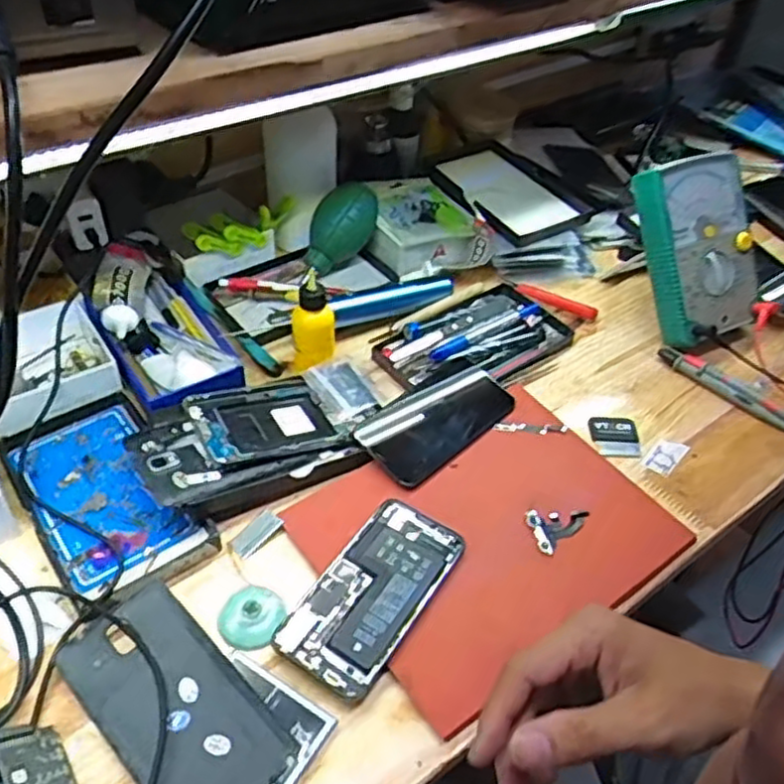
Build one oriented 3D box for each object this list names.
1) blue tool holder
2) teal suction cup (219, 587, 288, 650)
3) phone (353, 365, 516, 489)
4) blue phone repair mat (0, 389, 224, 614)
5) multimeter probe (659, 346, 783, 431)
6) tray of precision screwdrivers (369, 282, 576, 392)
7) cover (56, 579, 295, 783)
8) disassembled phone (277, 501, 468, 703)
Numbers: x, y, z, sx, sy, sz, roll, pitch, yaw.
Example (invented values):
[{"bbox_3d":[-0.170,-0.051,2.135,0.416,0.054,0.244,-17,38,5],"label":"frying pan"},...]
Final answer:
[{"bbox_3d":[-0.199,-0.039,0.638,0.100,0.050,0.186,-27,53,-28],"label":"blue tool holder"},{"bbox_3d":[-0.093,0.149,0.477,0.041,0.018,0.039,2,45,-2],"label":"teal suction cup"},{"bbox_3d":[0.040,0.018,0.594,0.138,0.012,0.071,-32,55,-31],"label":"phone"},{"bbox_3d":[-0.208,0.075,0.532,0.102,0.018,0.181,-28,53,-28],"label":"blue phone repair mat"},{"bbox_3d":[0.311,0.001,0.651,0.147,0.010,0.029,36,54,25],"label":"multimeter probe"},{"bbox_3d":[0.079,-0.050,0.673,0.180,0.019,0.096,-26,53,-27],"label":"tray of precision screwdrivers"},{"bbox_3d":[-0.129,0.184,0.428,0.145,0.011,0.076,36,53,27],"label":"cover"},{"bbox_3d":[-0.011,0.134,0.488,0.068,0.008,0.138,27,49,21],"label":"disassembled phone"}]

